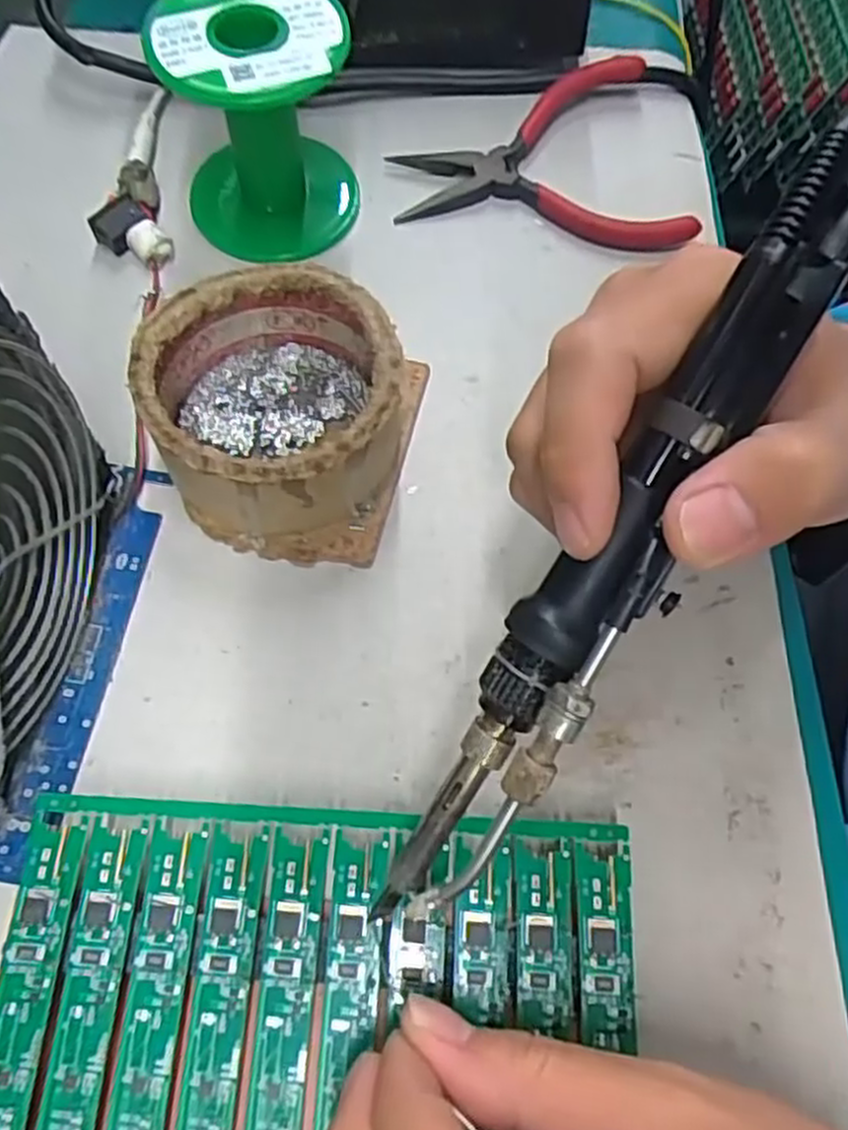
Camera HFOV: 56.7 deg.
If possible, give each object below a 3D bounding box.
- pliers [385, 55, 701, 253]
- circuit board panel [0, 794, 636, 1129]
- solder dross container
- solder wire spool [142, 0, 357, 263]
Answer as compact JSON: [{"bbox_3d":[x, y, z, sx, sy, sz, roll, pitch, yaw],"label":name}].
[{"bbox_3d":[0.047,-0.171,0.333,0.117,0.022,0.090,-7,67,-5],"label":"pliers"},{"bbox_3d":[-0.029,0.125,0.200,0.161,0.005,0.119,4,66,-1],"label":"circuit board panel"},{"bbox_3d":[-0.048,-0.052,0.266,0.086,0.045,0.086,8,66,1],"label":"solder dross container"},{"bbox_3d":[-0.061,-0.168,0.300,0.065,0.074,0.065,1,66,-2],"label":"solder wire spool"}]

